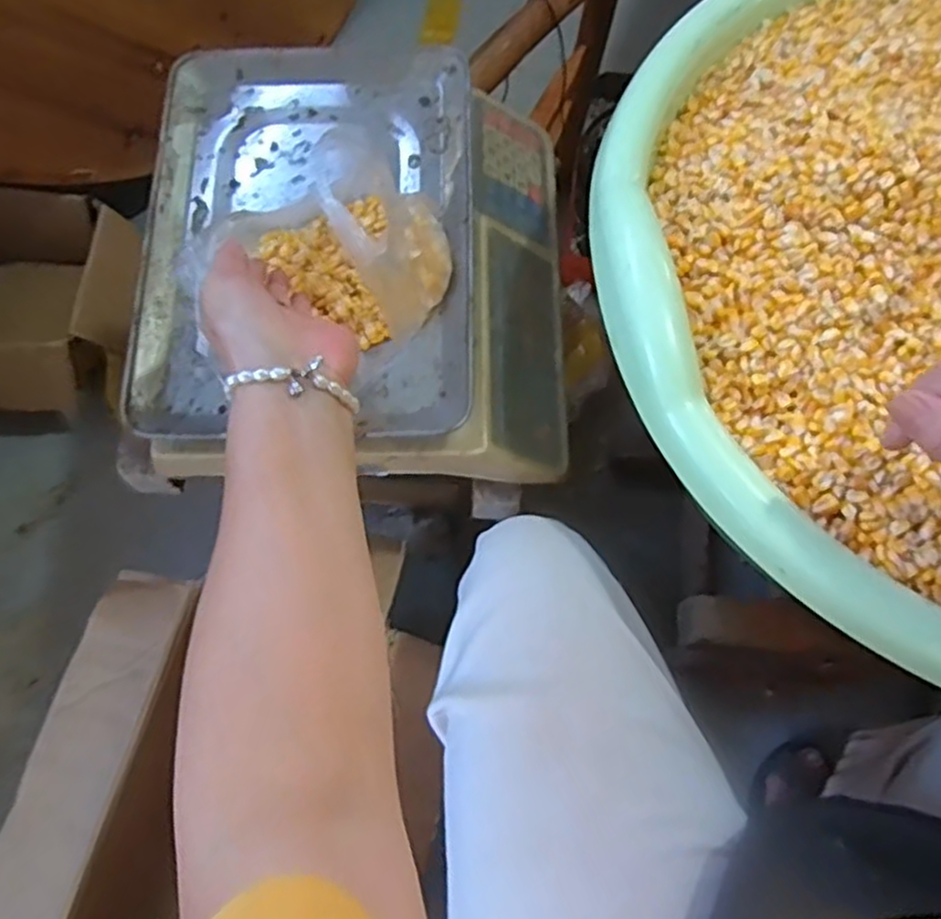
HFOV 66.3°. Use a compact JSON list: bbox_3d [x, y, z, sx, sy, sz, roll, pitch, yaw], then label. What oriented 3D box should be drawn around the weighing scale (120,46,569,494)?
[{"bbox_3d":[-0.081,-0.158,0.570,0.316,0.101,0.330,1,70,-2],"label":"weighing scale"}]

